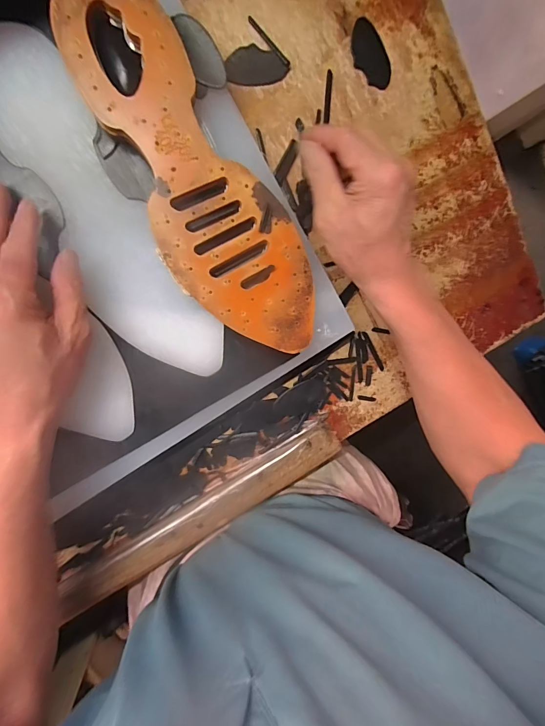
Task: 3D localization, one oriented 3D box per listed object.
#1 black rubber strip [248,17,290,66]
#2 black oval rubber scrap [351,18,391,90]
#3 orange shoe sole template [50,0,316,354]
[{"bbox_3d":[-0.003,-0.285,0.326,0.049,0.004,0.005,43,89,-10],"label":"black rubber strip"},{"bbox_3d":[0.091,-0.285,0.342,0.030,0.005,0.058,-36,99,-3],"label":"black oval rubber scrap"},{"bbox_3d":[-0.059,-0.135,0.283,0.099,0.020,0.291,-35,99,-3],"label":"orange shoe sole template"}]

